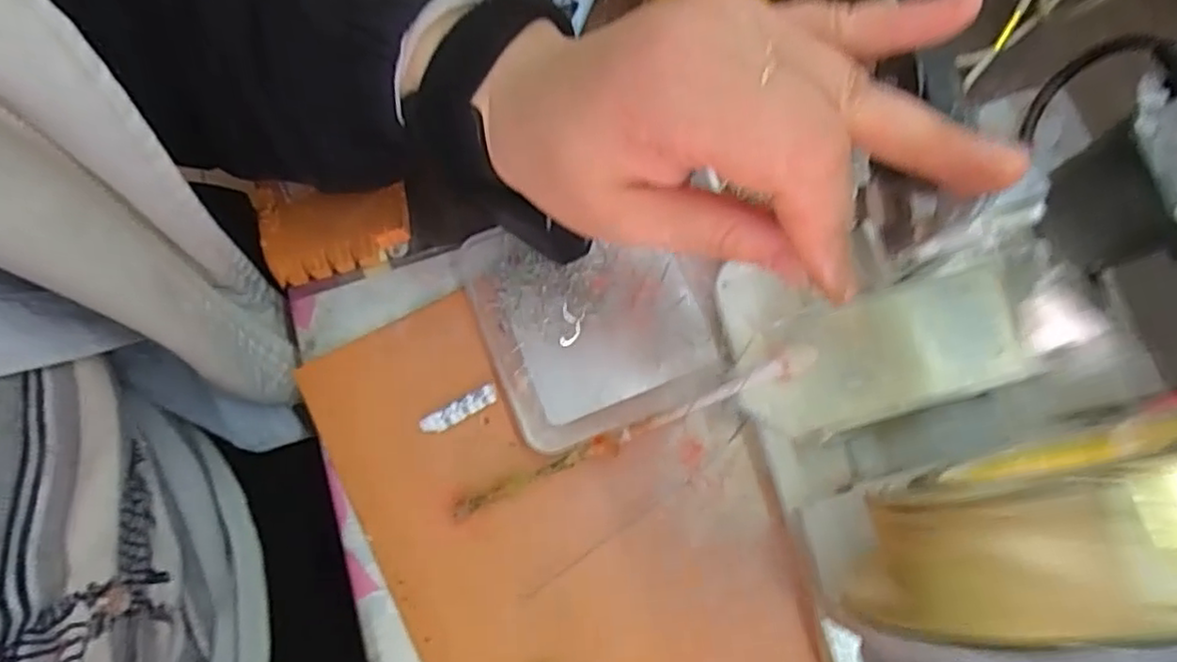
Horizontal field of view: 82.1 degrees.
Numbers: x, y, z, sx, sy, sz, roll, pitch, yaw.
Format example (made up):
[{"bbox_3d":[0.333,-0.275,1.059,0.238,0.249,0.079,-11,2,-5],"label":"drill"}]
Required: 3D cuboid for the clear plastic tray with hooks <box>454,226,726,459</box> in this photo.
[{"bbox_3d":[0.003,-0.007,0.311,0.101,0.015,0.103,-20,80,-4],"label":"clear plastic tray with hooks"}]

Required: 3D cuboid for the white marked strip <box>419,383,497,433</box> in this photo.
[{"bbox_3d":[-0.058,0.036,0.304,0.037,0.004,0.009,-28,80,-5],"label":"white marked strip"}]

